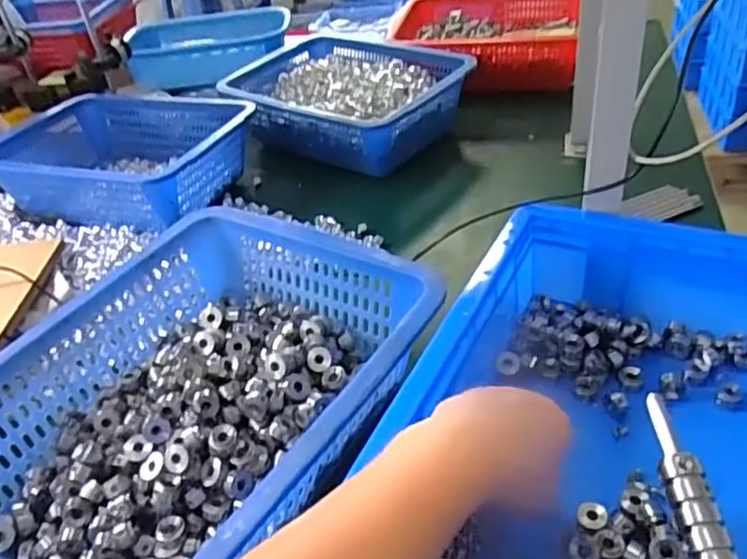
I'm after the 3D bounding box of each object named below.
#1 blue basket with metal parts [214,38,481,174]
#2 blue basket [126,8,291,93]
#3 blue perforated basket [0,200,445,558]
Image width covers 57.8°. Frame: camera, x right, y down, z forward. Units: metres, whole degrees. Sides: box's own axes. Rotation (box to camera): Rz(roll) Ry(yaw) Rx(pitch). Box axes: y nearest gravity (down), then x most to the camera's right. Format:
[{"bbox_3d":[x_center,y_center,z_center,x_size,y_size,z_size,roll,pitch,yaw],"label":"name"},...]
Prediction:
[{"bbox_3d":[-0.040,-0.253,0.957,0.306,0.089,0.236,24,48,34],"label":"blue basket with metal parts"},{"bbox_3d":[-0.274,-0.397,1.159,0.261,0.085,0.146,-6,38,2],"label":"blue basket"},{"bbox_3d":[-0.134,0.100,0.508,0.266,0.103,0.347,20,46,31],"label":"blue perforated basket"}]

